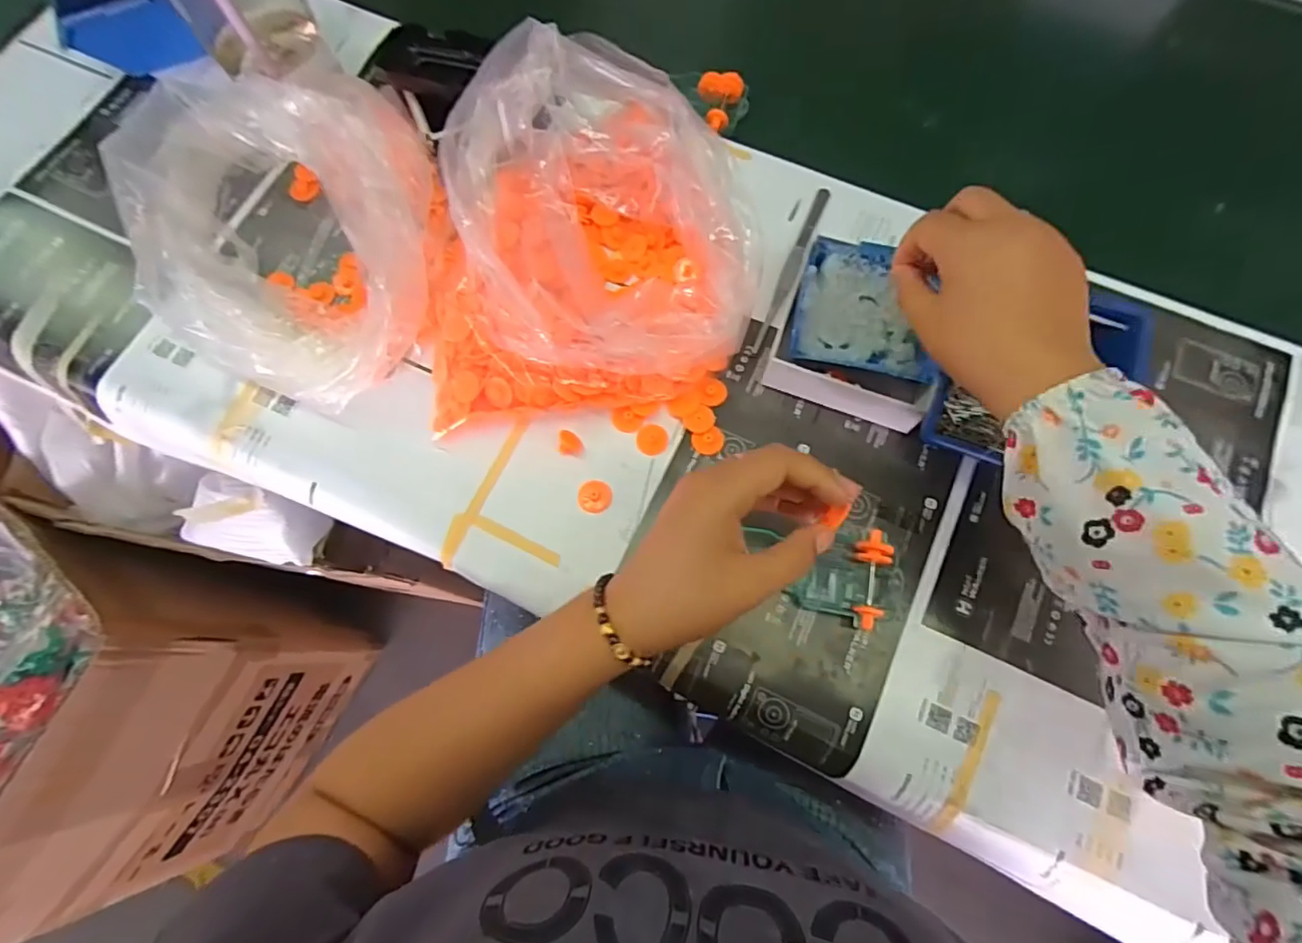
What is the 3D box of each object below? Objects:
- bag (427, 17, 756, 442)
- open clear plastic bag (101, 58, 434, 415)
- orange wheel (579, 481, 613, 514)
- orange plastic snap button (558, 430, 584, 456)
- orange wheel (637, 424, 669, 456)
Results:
[{"bbox_3d":[-0.047,-0.163,0.392,0.227,0.089,0.232,-6,74,-1],"label":"bag"},{"bbox_3d":[-0.250,-0.155,0.391,0.186,0.096,0.197,0,75,1],"label":"open clear plastic bag"},{"bbox_3d":[-0.038,0.017,0.392,0.022,0.005,0.022,0,75,1],"label":"orange wheel"},{"bbox_3d":[-0.056,-0.020,0.397,0.016,0.011,0.015,1,75,1],"label":"orange plastic snap button"},{"bbox_3d":[0.001,-0.022,0.400,0.021,0.004,0.022,0,75,1],"label":"orange wheel"}]

